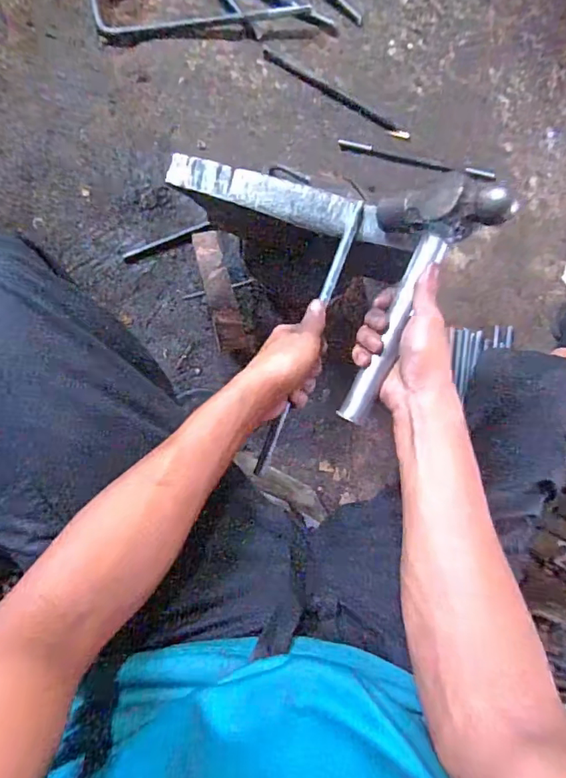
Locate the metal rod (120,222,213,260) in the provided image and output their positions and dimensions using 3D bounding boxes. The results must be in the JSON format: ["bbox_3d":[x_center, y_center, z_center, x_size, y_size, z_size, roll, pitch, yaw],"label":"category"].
[{"bbox_3d":[-0.201,-0.259,0.851,0.155,0.013,0.010,-23,94,-8],"label":"metal rod"}]

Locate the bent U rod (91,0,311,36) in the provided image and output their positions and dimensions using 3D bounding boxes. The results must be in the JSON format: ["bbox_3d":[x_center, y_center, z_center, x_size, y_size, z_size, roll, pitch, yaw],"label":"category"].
[{"bbox_3d":[-0.137,-0.685,0.843,0.373,0.020,0.126,-14,93,-8],"label":"bent U rod"}]

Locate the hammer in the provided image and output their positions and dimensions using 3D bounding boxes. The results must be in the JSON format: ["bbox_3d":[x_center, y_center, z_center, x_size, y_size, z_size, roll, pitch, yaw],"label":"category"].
[{"bbox_3d":[0.119,-0.076,0.463,0.075,0.110,0.238,20,89,-8],"label":"hammer"}]

